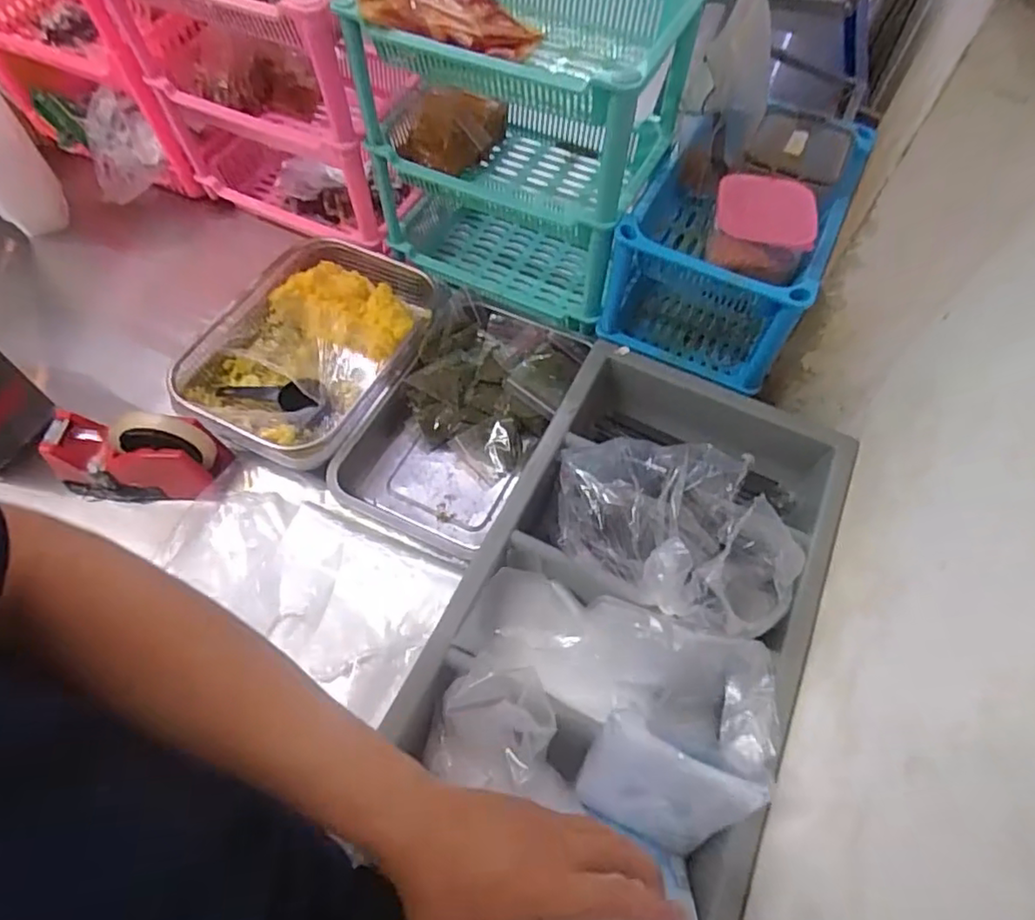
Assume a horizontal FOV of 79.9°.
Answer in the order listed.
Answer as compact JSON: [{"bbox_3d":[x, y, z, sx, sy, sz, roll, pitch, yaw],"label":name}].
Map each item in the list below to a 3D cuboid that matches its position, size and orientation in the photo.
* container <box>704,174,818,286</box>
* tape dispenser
[{"bbox_3d":[0.241,-0.229,0.622,0.097,0.062,0.109,13,60,6],"label":"container"},{"bbox_3d":[-0.397,-0.009,0.642,0.166,0.085,0.065,2,60,-1],"label":"tape dispenser"}]

